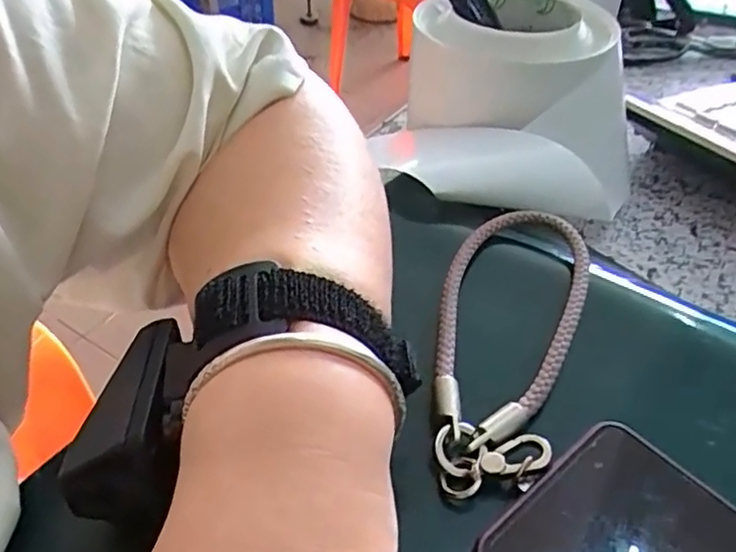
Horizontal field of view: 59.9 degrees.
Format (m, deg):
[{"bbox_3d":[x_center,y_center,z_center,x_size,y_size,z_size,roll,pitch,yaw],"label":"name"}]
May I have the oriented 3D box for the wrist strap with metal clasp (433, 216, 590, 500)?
[{"bbox_3d":[0.057,0.022,0.274,0.060,0.012,0.155,15,44,16],"label":"wrist strap with metal clasp"}]

